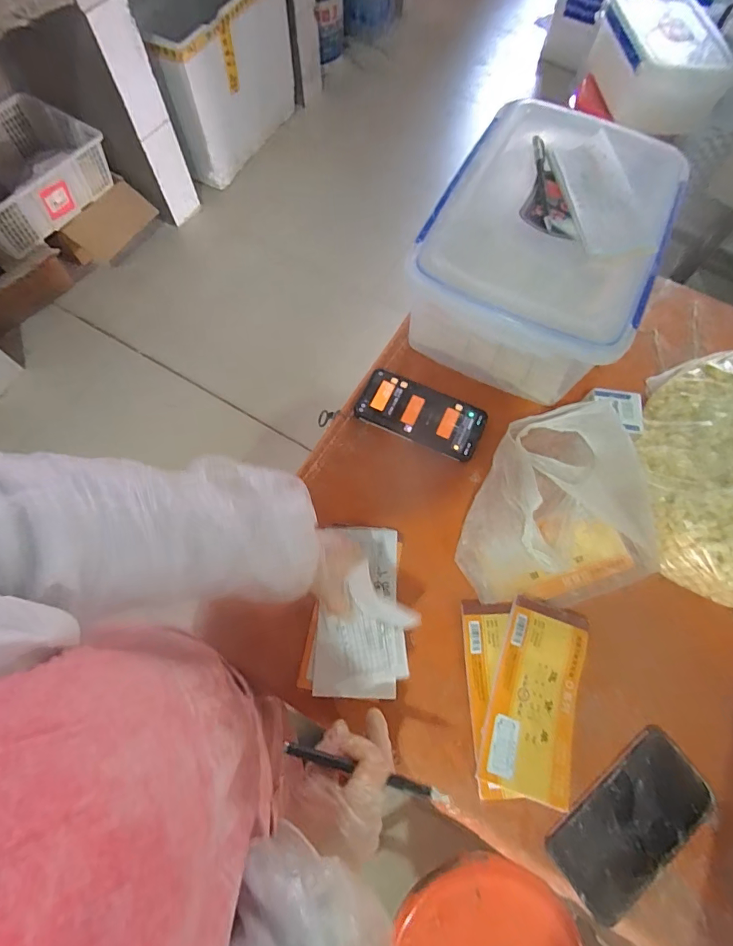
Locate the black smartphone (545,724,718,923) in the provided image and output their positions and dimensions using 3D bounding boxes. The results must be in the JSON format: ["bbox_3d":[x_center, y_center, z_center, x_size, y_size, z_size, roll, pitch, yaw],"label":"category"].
[{"bbox_3d":[0.248,0.324,0.406,0.159,0.013,0.078,-34,73,-13],"label":"black smartphone"}]

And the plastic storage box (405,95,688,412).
[{"bbox_3d":[0.225,-0.288,0.574,0.253,0.155,0.355,26,71,9],"label":"plastic storage box"}]

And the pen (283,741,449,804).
[{"bbox_3d":[-0.002,0.235,0.344,0.132,0.009,0.009,15,69,5],"label":"pen"}]

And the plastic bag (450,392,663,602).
[{"bbox_3d":[0.196,0.039,0.452,0.196,0.144,0.178,-13,69,-6],"label":"plastic bag"}]

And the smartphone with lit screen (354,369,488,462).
[{"bbox_3d":[0.070,-0.075,0.563,0.158,0.009,0.083,24,70,8],"label":"smartphone with lit screen"}]

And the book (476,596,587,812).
[{"bbox_3d":[0.175,0.223,0.442,0.096,0.016,0.174,18,68,3],"label":"book"}]

